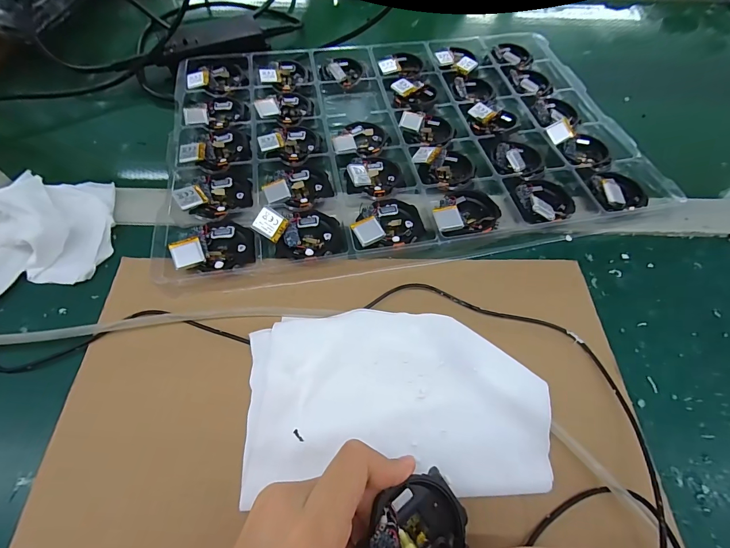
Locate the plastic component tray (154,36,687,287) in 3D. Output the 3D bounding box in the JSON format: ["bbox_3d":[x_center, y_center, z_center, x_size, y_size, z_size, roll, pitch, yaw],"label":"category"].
[{"bbox_3d":[0.036,-0.154,0.355,0.439,0.023,0.305,-8,61,-6],"label":"plastic component tray"}]

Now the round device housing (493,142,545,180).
[{"bbox_3d":[0.147,-0.111,0.334,0.043,0.011,0.052,-1,60,-2],"label":"round device housing"}]

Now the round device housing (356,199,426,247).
[{"bbox_3d":[0.024,-0.044,0.296,0.049,0.010,0.048,1,60,-1],"label":"round device housing"}]

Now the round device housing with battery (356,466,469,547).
[{"bbox_3d":[0.023,0.127,0.172,0.055,0.021,0.045,-10,62,-7],"label":"round device housing with battery"}]

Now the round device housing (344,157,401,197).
[{"bbox_3d":[0.009,-0.095,0.321,0.046,0.015,0.046,12,61,5],"label":"round device housing"}]

